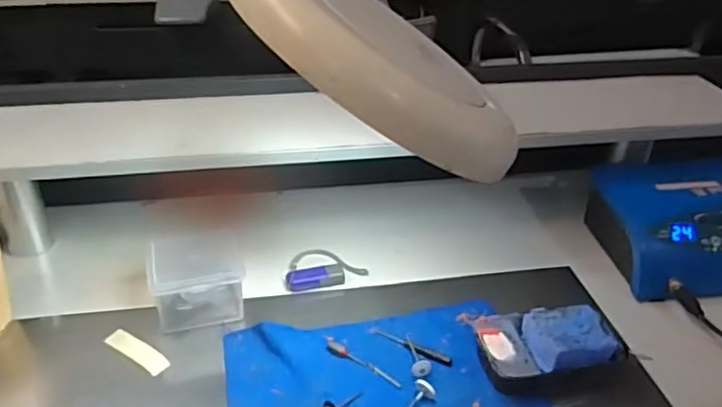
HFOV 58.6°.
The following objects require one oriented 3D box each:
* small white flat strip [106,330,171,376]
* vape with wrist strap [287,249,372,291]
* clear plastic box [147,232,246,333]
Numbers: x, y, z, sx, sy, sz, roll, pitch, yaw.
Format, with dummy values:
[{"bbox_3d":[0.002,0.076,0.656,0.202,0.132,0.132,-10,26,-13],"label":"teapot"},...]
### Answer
[{"bbox_3d":[-0.208,0.138,0.597,0.067,0.012,0.024,22,37,28],"label":"small white flat strip"},{"bbox_3d":[-0.039,0.070,0.718,0.089,0.021,0.071,-2,32,-7],"label":"vape with wrist strap"},{"bbox_3d":[-0.164,0.078,0.647,0.089,0.065,0.072,-4,32,-11],"label":"clear plastic box"}]

